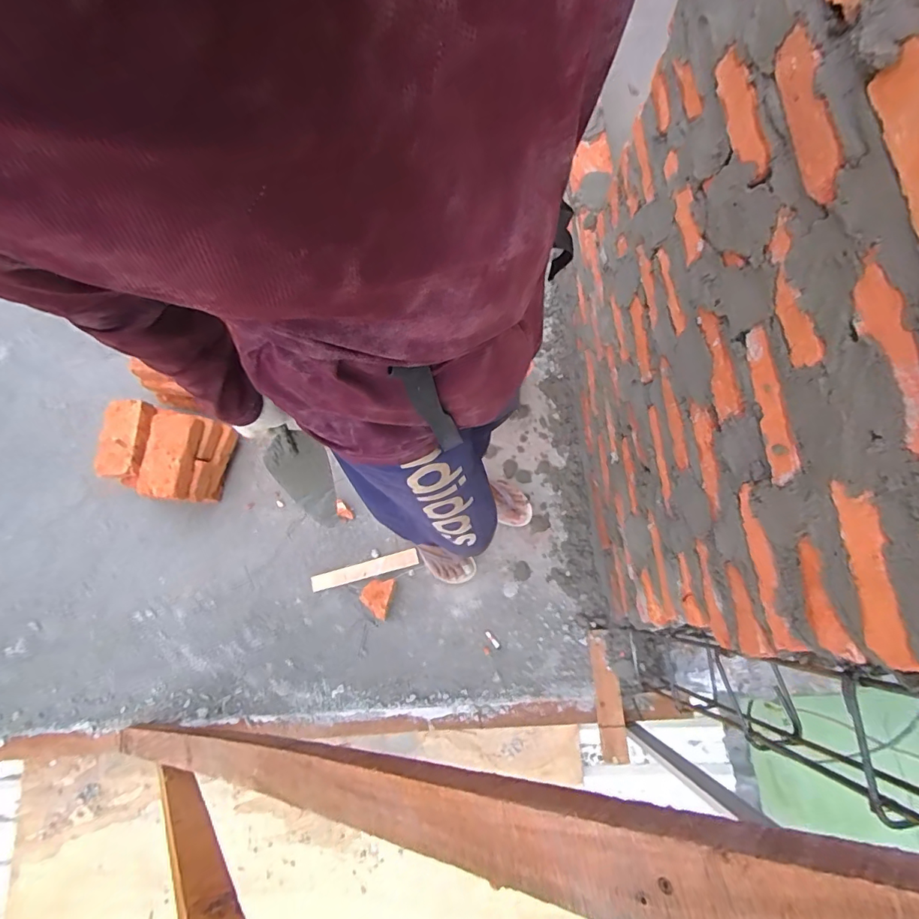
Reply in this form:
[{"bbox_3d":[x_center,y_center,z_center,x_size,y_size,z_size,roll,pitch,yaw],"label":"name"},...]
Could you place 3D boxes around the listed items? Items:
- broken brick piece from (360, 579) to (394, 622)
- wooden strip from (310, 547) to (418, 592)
[{"bbox_3d":[-0.211,0.345,1.192,0.076,0.050,0.100,13,75,5],"label":"broken brick piece"},{"bbox_3d":[-0.248,0.287,1.230,0.280,0.017,0.044,-15,75,-3],"label":"wooden strip"}]

